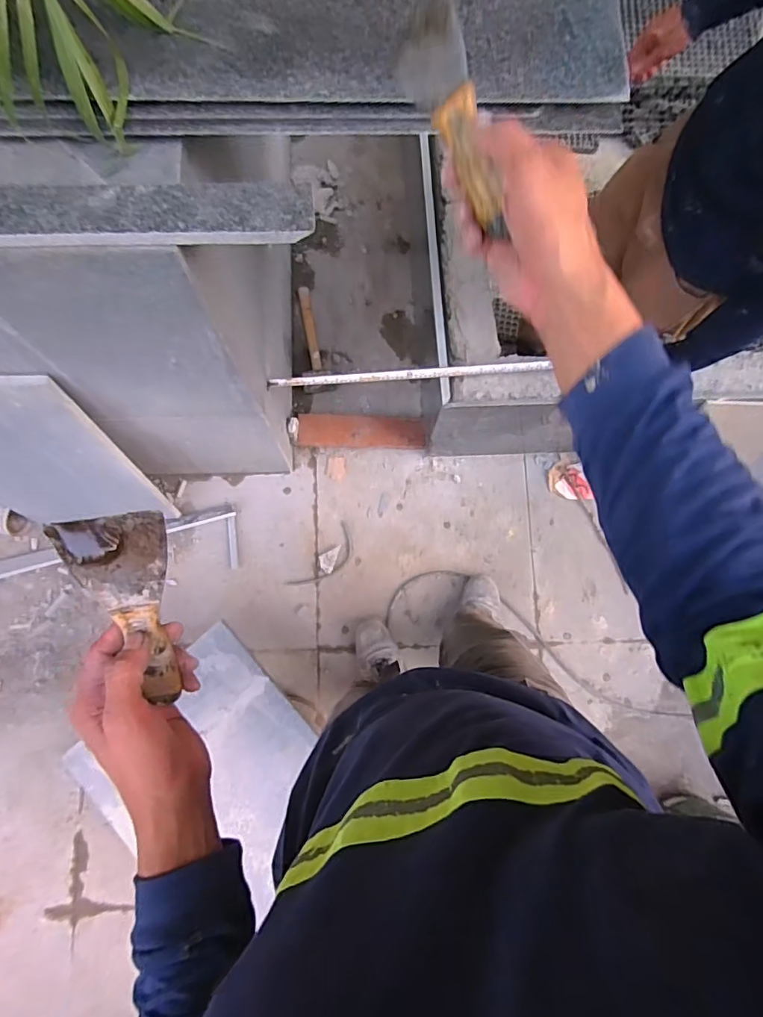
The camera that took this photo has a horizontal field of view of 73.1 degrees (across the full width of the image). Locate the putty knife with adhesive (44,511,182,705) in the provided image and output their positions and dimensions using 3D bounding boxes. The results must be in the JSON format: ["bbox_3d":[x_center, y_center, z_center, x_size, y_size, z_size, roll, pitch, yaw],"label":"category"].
[{"bbox_3d":[-0.184,0.075,0.383,0.066,0.023,0.160,-10,119,-18],"label":"putty knife with adhesive"}]

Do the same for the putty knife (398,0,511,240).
[{"bbox_3d":[0.053,-0.285,0.376,0.049,0.022,0.169,-17,92,32],"label":"putty knife"}]

